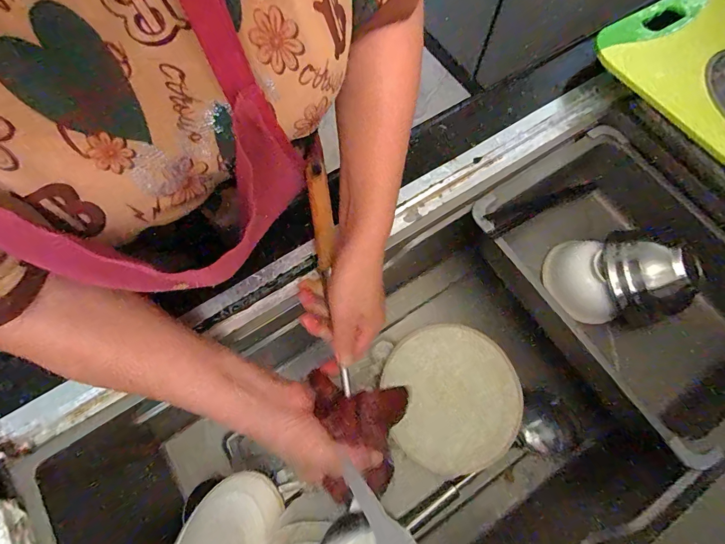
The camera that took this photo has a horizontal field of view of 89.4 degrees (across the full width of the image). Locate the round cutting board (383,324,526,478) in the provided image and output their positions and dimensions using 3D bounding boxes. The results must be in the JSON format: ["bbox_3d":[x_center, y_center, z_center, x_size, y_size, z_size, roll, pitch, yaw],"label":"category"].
[{"bbox_3d":[0.128,0.170,0.516,0.181,0.022,0.188,1,71,-2],"label":"round cutting board"}]

